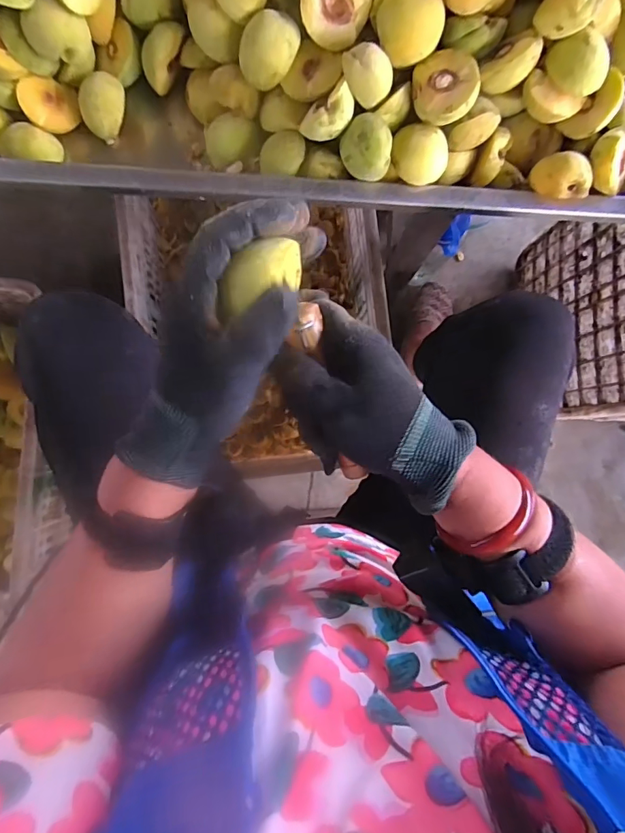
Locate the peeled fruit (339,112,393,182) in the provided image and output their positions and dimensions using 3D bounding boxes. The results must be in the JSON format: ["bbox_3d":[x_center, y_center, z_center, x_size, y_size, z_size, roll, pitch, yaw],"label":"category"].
[{"bbox_3d":[0.052,-0.260,0.427,0.047,0.043,0.045,0,87,-2],"label":"peeled fruit"}]

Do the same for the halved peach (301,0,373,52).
[{"bbox_3d":[0.020,-0.375,0.400,0.059,0.033,0.059,-1,132,-1],"label":"halved peach"}]

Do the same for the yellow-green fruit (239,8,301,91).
[{"bbox_3d":[-0.042,-0.343,0.422,0.050,0.054,0.051,0,87,-2],"label":"yellow-green fruit"}]

